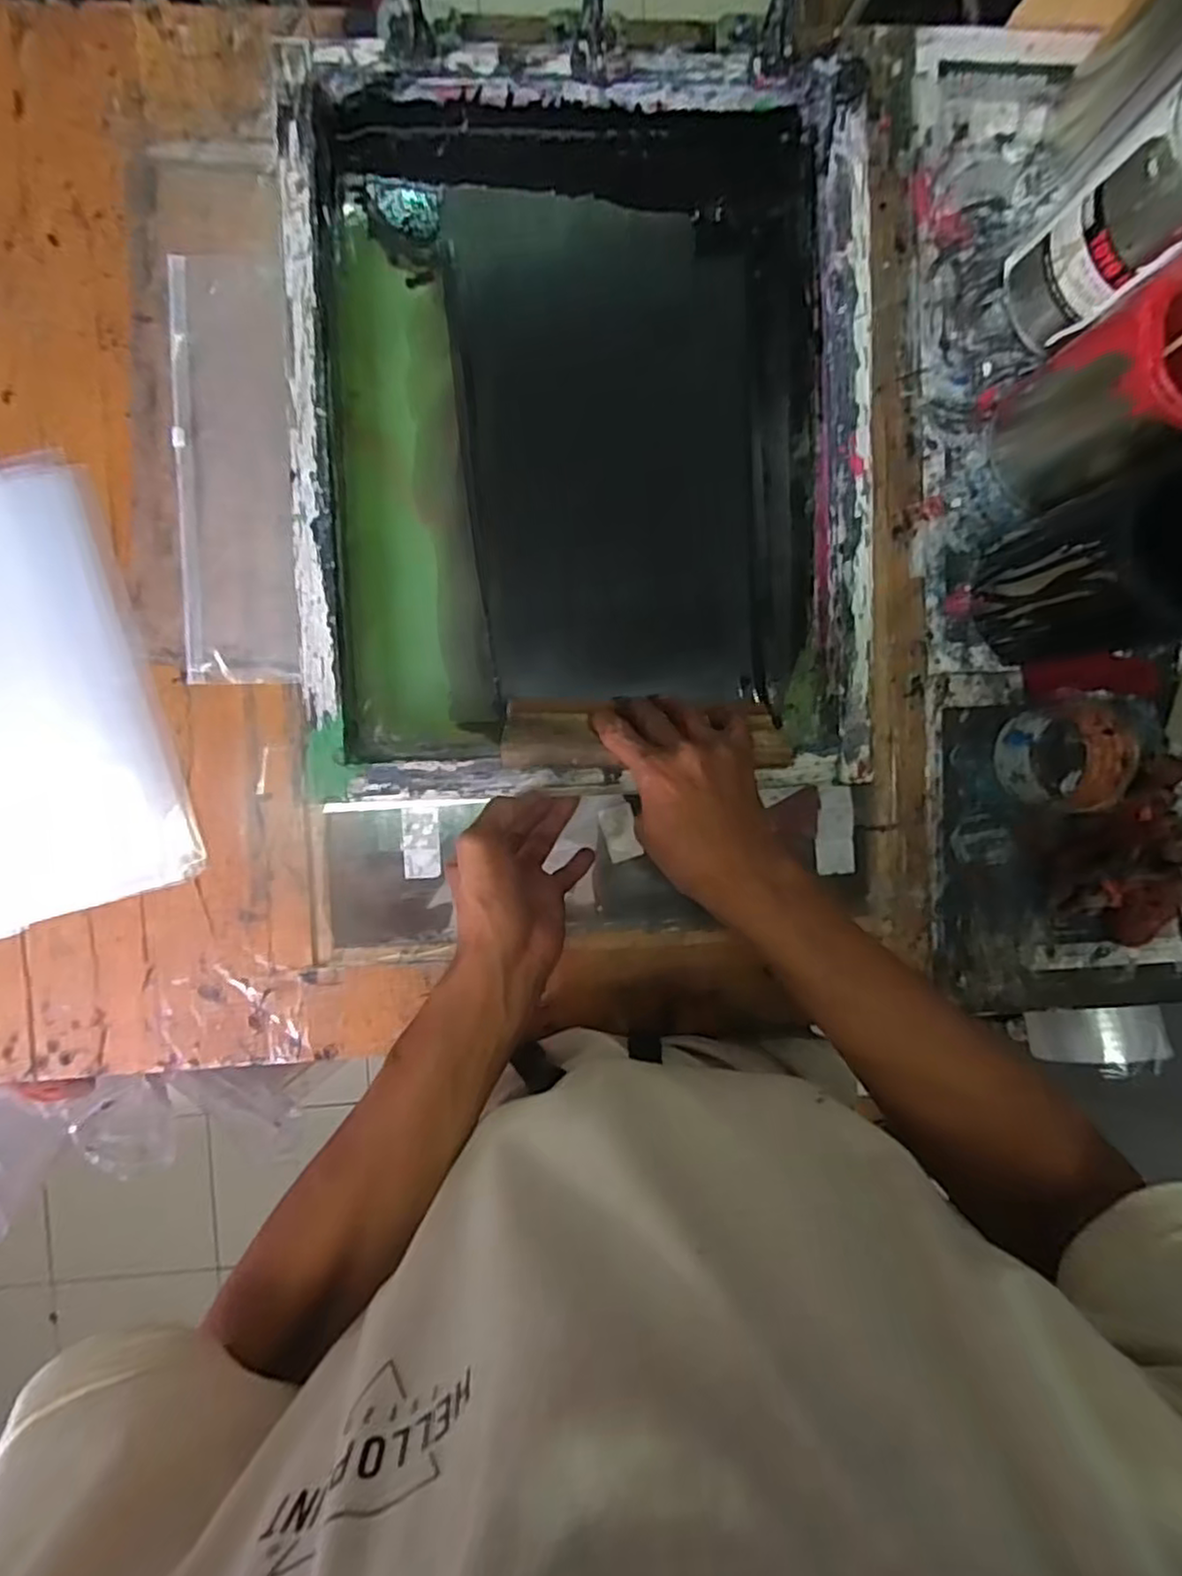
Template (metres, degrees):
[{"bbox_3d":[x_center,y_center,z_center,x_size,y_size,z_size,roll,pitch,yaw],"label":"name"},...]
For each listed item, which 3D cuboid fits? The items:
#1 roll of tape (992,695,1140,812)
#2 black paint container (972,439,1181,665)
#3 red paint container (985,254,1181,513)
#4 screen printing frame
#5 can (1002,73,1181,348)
[{"bbox_3d":[0.365,-0.027,0.540,0.084,0.039,0.086,0,93,-4],"label":"roll of tape"},{"bbox_3d":[0.357,-0.151,0.482,0.111,0.147,0.112,-12,94,-3],"label":"black paint container"},{"bbox_3d":[0.371,-0.267,0.475,0.115,0.151,0.101,-20,94,-3],"label":"red paint container"},{"bbox_3d":[-0.002,-0.242,0.502,0.392,0.044,0.482,-2,93,-4],"label":"screen printing frame"},{"bbox_3d":[0.377,-0.375,0.466,0.106,0.155,0.102,0,93,-4],"label":"can"}]

